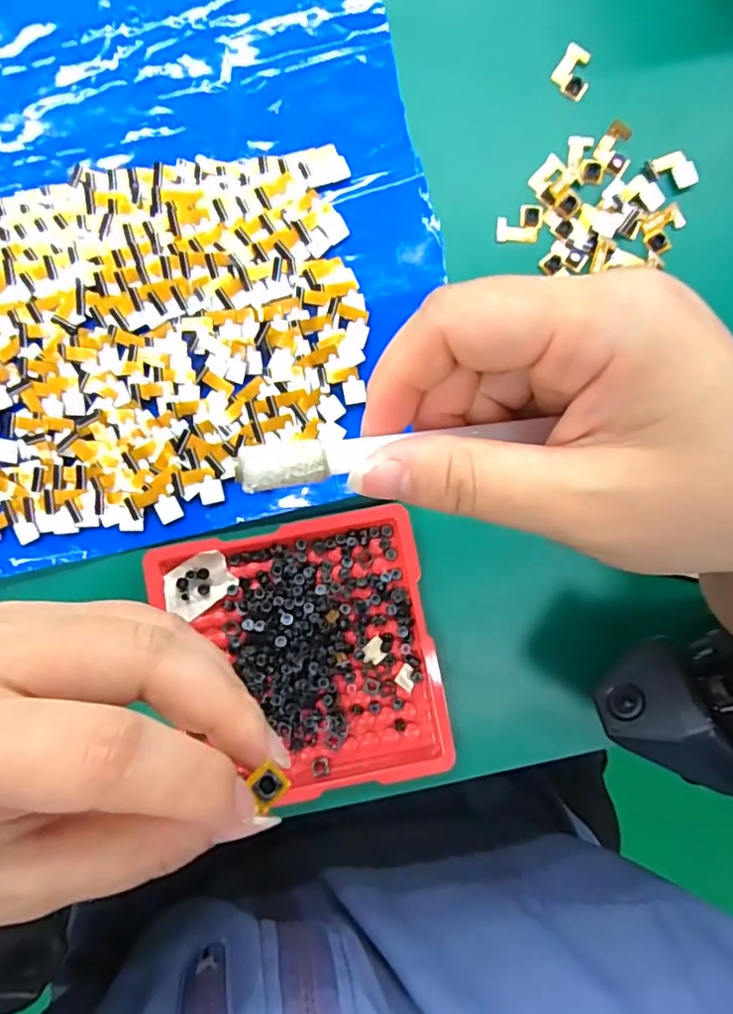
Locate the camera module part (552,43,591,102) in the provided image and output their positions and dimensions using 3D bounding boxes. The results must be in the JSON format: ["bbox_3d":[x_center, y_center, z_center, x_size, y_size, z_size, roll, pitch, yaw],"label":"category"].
[{"bbox_3d":[0.084,-0.175,0.223,0.015,0.004,0.019,31,88,-1],"label":"camera module part"}]

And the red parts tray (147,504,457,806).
[{"bbox_3d":[-0.023,0.056,0.211,0.096,0.009,0.099,-10,89,-2],"label":"red parts tray"}]

